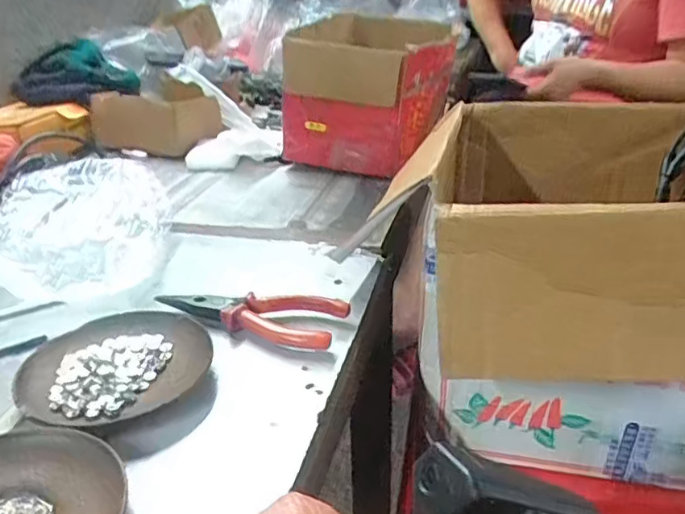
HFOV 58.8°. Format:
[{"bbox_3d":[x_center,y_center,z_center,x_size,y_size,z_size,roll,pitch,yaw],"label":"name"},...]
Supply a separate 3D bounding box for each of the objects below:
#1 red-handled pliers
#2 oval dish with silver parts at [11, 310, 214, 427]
[{"bbox_3d":[-0.067,0.039,0.447,0.139,0.018,0.049,9,28,21],"label":"red-handled pliers"},{"bbox_3d":[-0.146,0.070,0.387,0.099,0.016,0.113,17,32,35],"label":"oval dish with silver parts"}]

